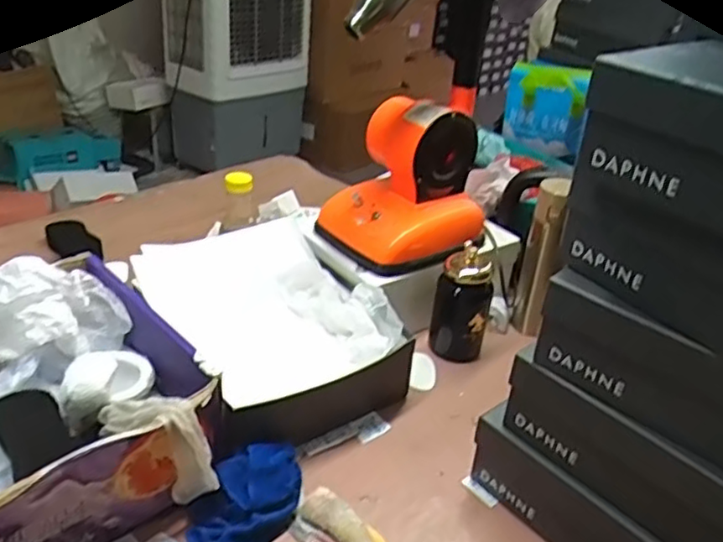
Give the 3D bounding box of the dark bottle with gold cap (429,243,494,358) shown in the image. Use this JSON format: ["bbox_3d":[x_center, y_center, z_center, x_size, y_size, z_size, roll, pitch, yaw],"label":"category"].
[{"bbox_3d":[0.147,0.041,0.955,0.079,0.156,0.082,13,32,13],"label":"dark bottle with gold cap"}]

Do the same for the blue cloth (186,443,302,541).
[{"bbox_3d":[-0.125,0.235,0.687,0.090,0.056,0.148,22,34,25],"label":"blue cloth"}]

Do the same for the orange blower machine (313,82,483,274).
[{"bbox_3d":[0.067,-0.133,0.969,0.229,0.201,0.170,-7,33,-19],"label":"orange blower machine"}]

